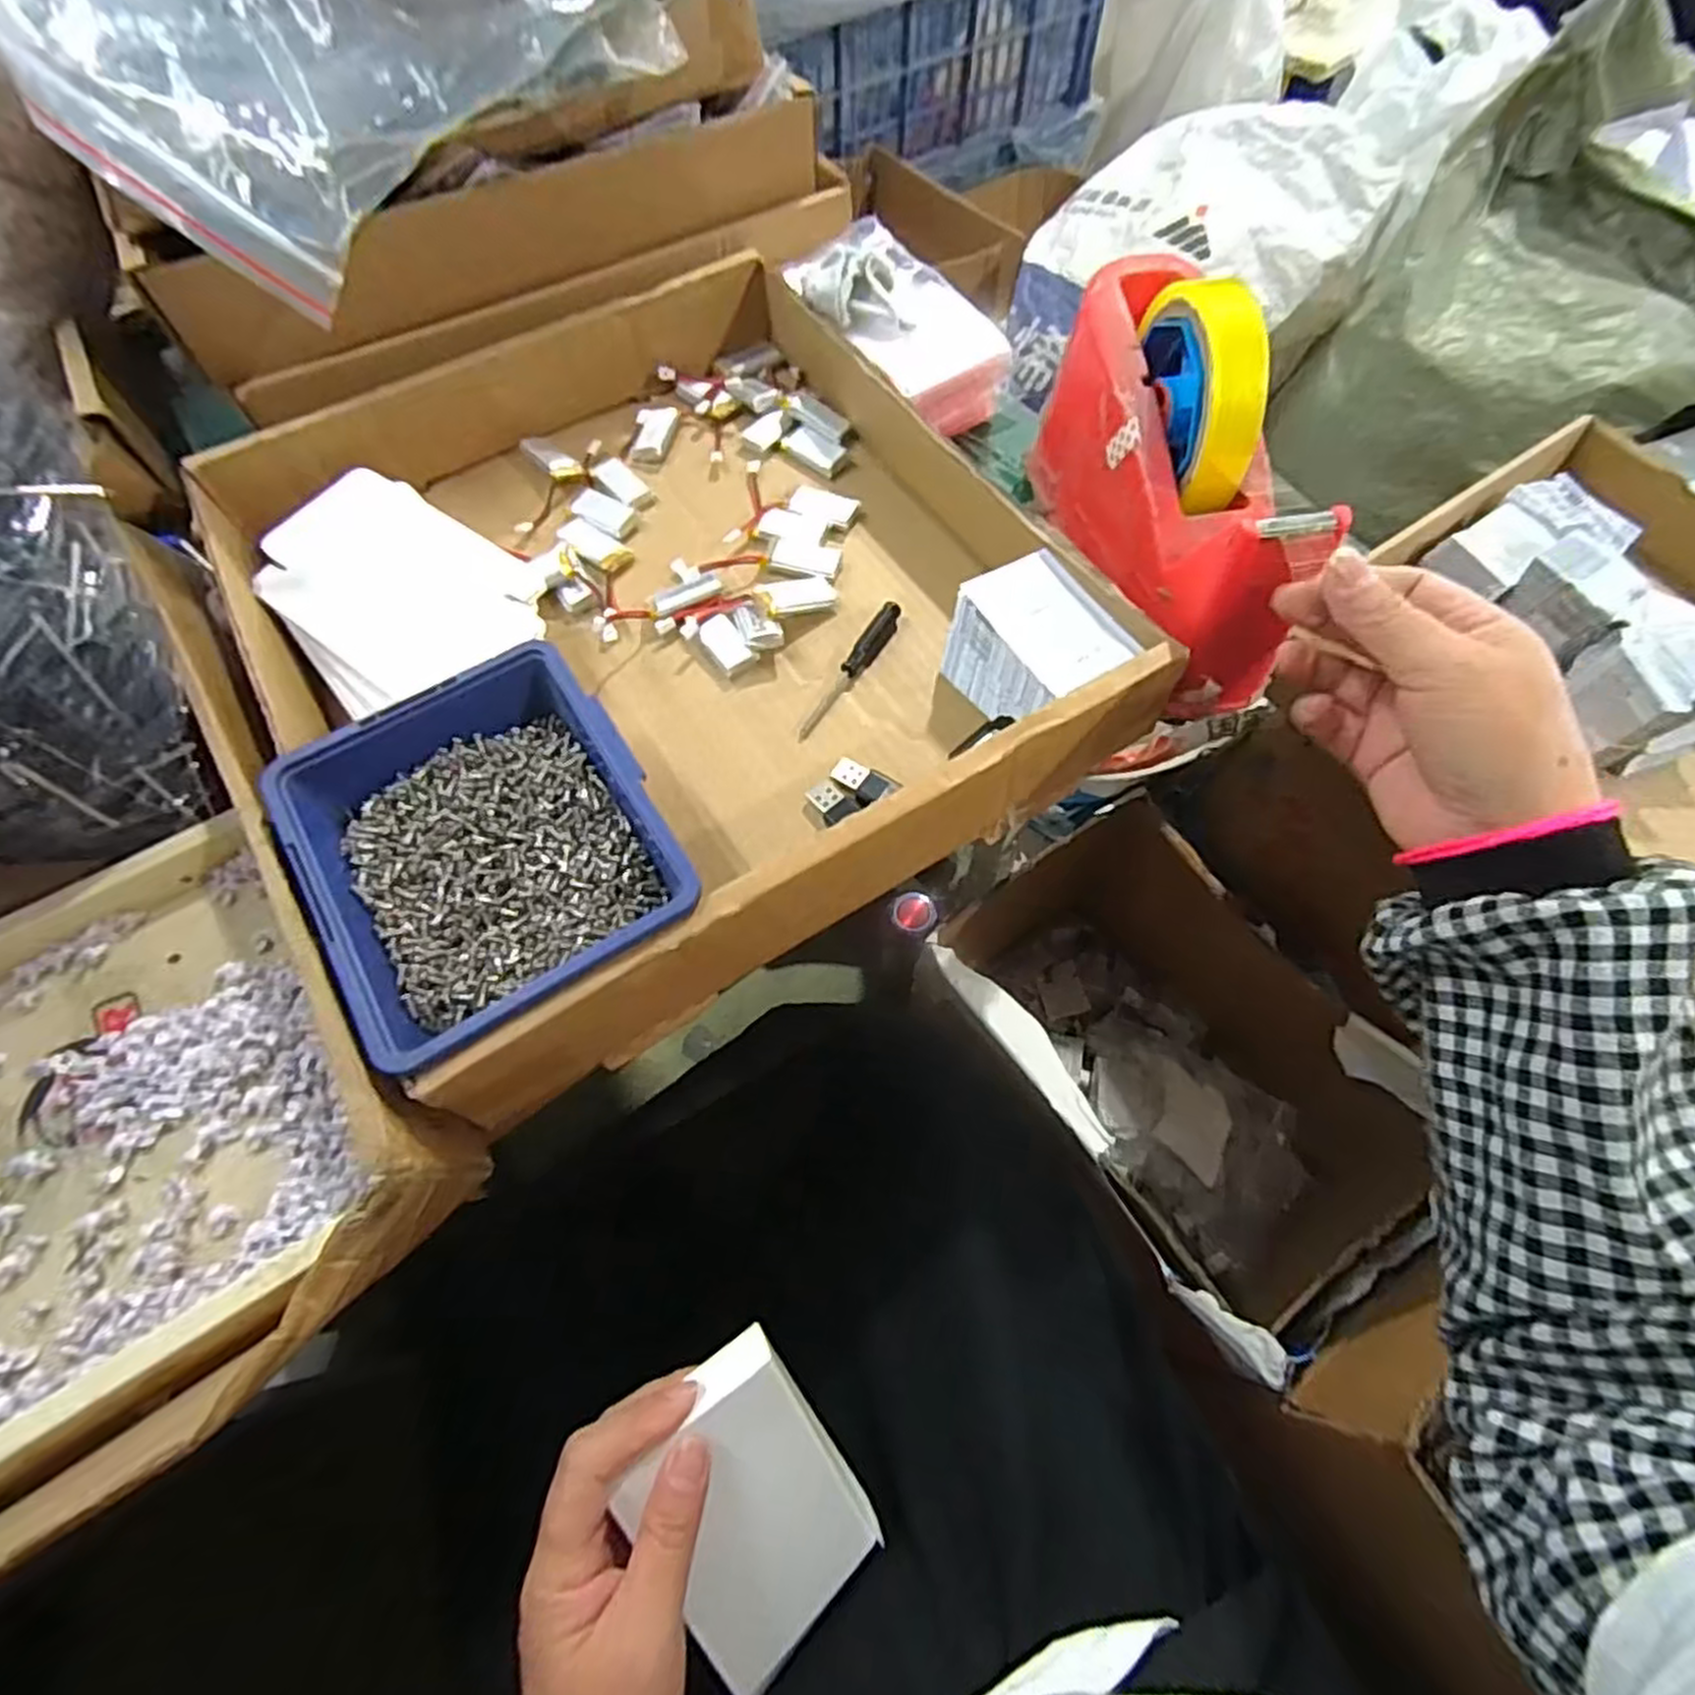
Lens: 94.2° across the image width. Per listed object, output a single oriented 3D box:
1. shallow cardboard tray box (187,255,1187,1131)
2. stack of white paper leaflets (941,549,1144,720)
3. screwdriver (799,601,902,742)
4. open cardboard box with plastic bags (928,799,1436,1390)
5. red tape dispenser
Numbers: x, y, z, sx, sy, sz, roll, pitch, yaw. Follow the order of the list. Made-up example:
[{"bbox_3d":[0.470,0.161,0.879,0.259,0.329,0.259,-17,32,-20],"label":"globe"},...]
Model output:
[{"bbox_3d":[-0.094,-0.123,0.390,0.335,0.057,0.369,-30,67,-13],"label":"shallow cardboard tray box"},{"bbox_3d":[0.087,-0.091,0.370,0.058,0.044,0.072,-31,67,-14],"label":"stack of white paper leaflets"},{"bbox_3d":[0.002,-0.090,0.394,0.010,0.013,0.087,29,68,14],"label":"screwdriver"},{"bbox_3d":[0.314,0.211,0.815,0.321,0.293,0.481,-30,67,-13],"label":"open cardboard box with plastic bags"},{"bbox_3d":[0.143,-0.171,0.357,0.060,0.110,0.194,-10,64,-4],"label":"red tape dispenser"}]

